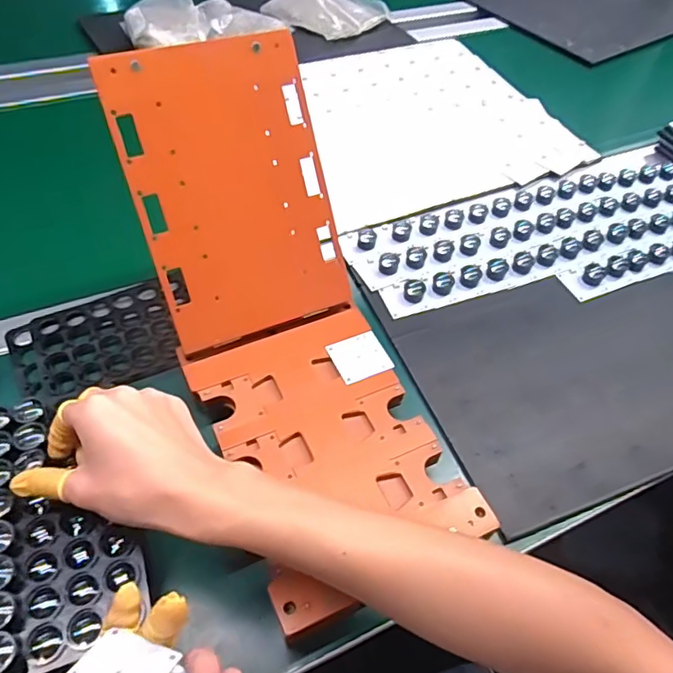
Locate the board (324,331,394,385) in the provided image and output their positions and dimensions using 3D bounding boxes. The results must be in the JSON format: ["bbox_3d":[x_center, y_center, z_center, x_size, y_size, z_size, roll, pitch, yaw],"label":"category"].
[{"bbox_3d":[0.021,0.018,0.487,0.047,0.005,0.046,-19,55,-19],"label":"board"}]

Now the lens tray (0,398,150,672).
[{"bbox_3d":[-0.196,0.124,0.375,0.095,0.026,0.192,-19,61,-19],"label":"lens tray"}]

